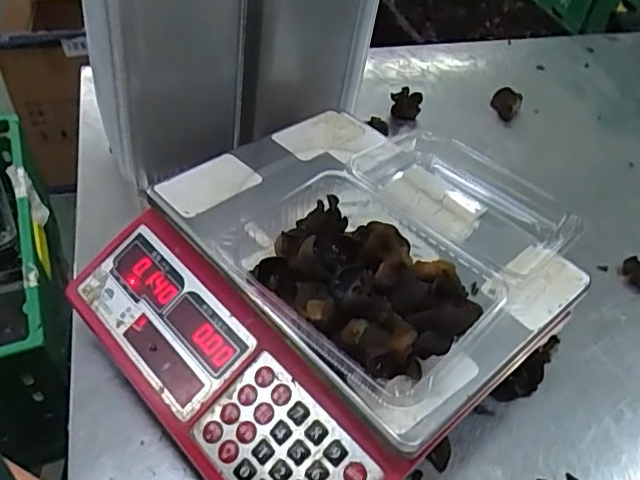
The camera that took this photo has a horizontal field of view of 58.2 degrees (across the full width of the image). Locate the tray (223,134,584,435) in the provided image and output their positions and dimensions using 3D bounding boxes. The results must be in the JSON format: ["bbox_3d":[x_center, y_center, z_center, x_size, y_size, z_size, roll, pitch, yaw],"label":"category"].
[{"bbox_3d":[0.070,-0.005,0.445,0.183,0.056,0.268,33,52,25],"label":"tray"}]

